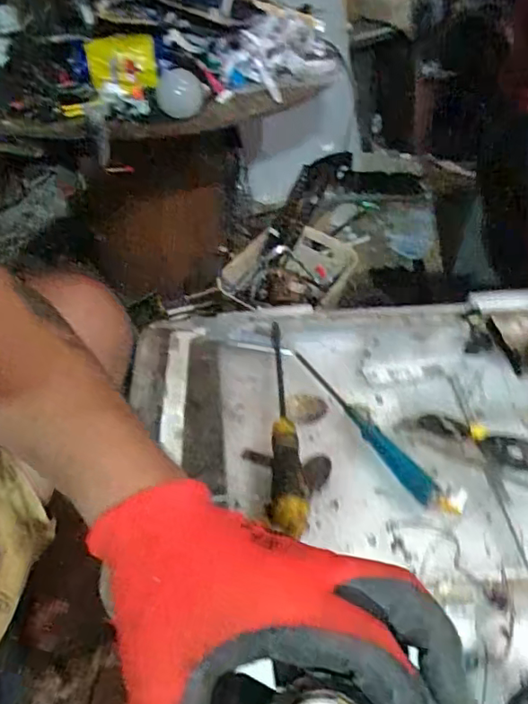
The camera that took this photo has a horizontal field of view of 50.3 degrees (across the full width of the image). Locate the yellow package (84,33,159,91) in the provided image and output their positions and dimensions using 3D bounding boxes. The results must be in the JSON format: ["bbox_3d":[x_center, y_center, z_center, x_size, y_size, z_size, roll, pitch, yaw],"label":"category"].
[{"bbox_3d":[-0.214,-0.437,0.851,0.100,0.068,0.020,-12,43,-12],"label":"yellow package"}]

